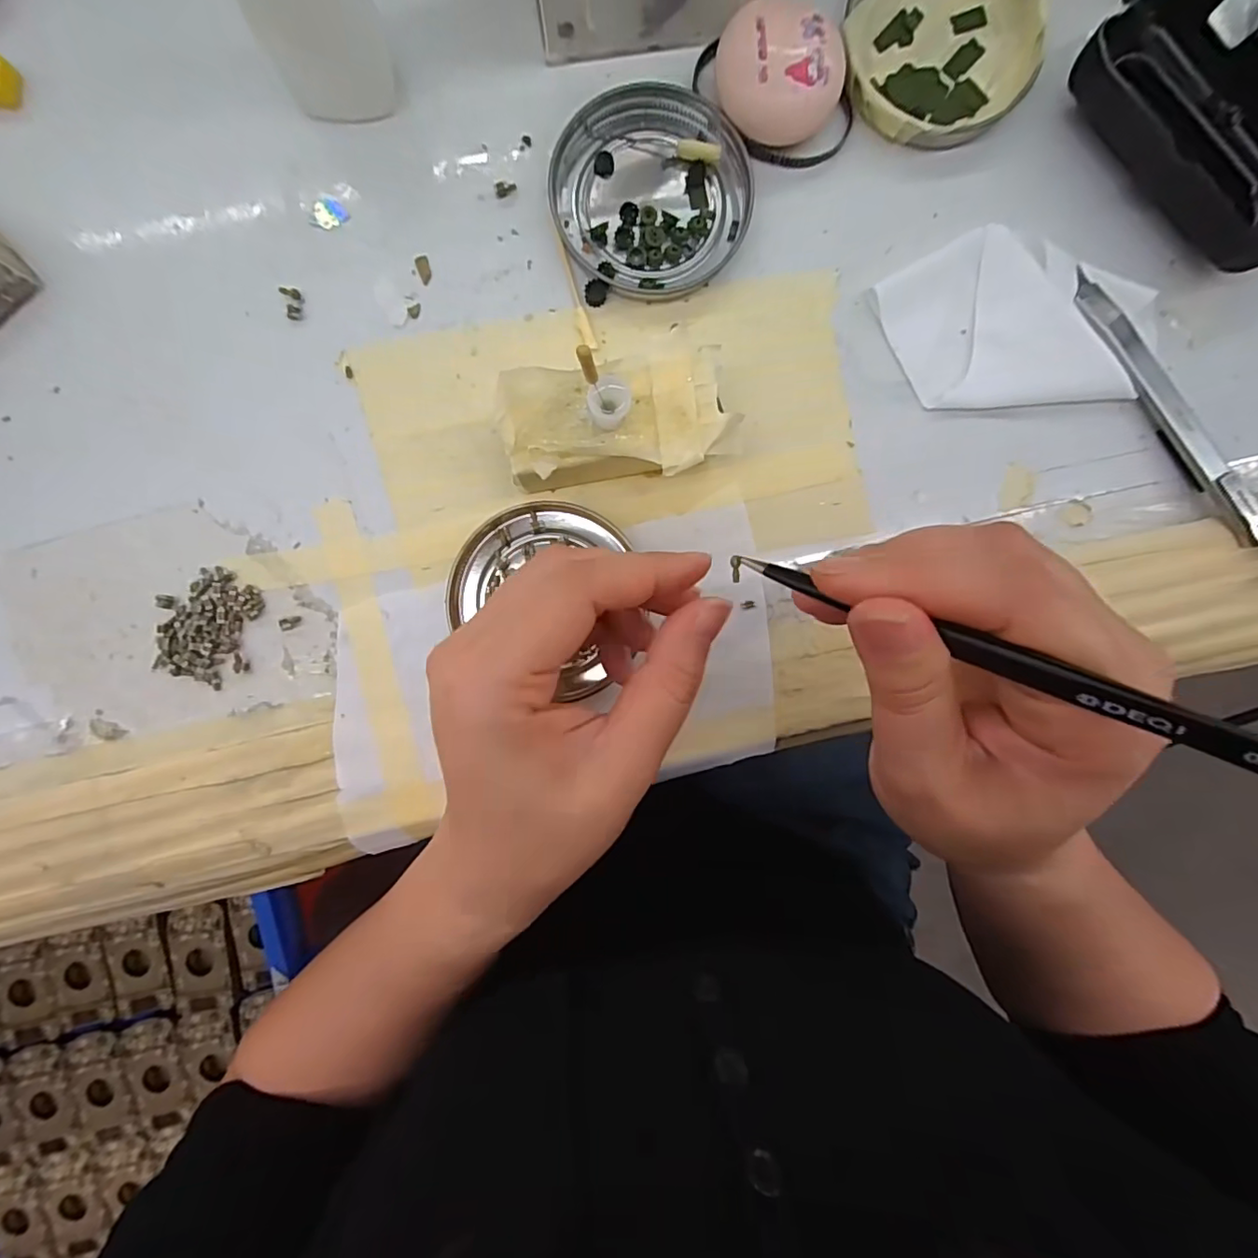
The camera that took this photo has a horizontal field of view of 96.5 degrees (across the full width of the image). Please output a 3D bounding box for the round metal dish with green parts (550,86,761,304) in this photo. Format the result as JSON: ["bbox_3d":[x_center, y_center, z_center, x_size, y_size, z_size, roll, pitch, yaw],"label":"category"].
[{"bbox_3d":[0.009,-0.176,0.227,0.076,0.009,0.078,0,93,-2],"label":"round metal dish with green parts"}]

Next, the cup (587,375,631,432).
[{"bbox_3d":[-0.007,-0.076,0.192,0.014,0.021,0.012,-4,91,-2],"label":"cup"}]

